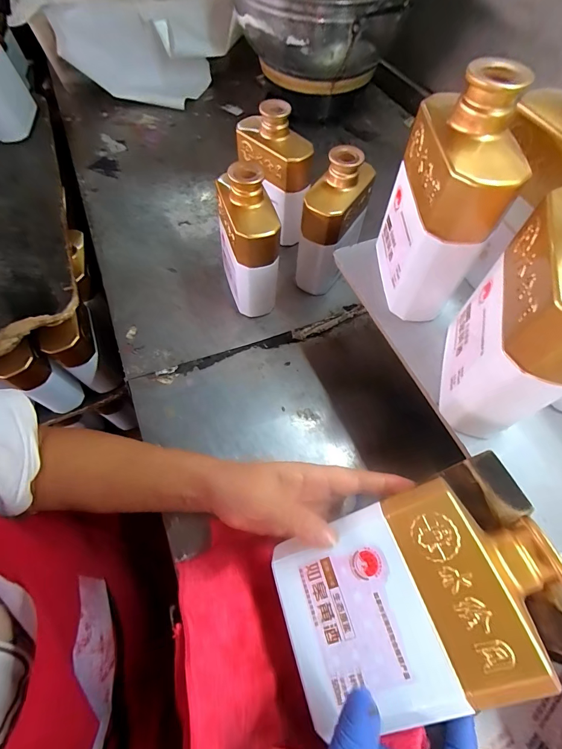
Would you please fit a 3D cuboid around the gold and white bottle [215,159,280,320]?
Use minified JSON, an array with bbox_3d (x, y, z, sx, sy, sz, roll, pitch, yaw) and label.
[{"bbox_3d":[-0.040,-0.154,0.418,0.054,0.167,0.091,-18,63,-13],"label":"gold and white bottle"}]

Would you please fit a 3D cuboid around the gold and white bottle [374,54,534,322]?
[{"bbox_3d":[0.123,-0.127,0.272,0.054,0.170,0.099,-3,63,0],"label":"gold and white bottle"}]

